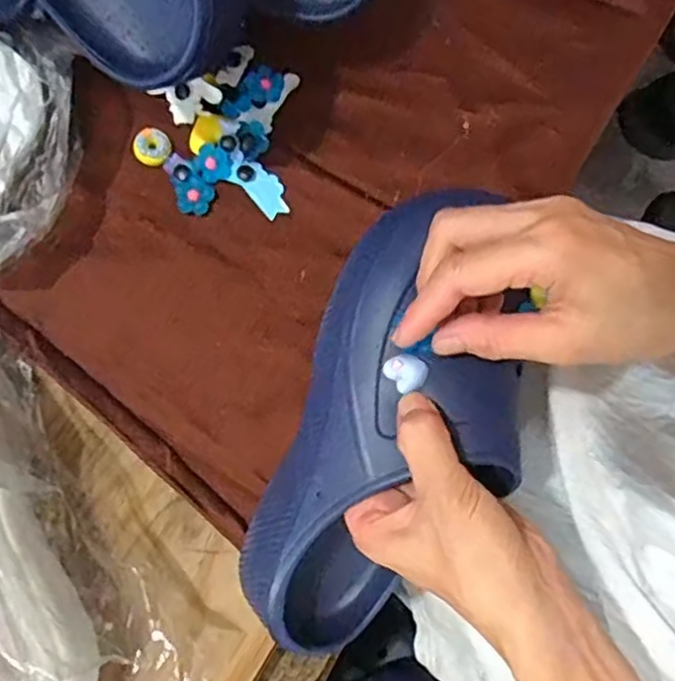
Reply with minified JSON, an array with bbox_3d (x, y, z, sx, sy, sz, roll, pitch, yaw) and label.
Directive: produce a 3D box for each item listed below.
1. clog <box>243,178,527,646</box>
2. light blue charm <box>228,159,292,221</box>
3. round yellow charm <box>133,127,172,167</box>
[{"bbox_3d":[0.030,0.048,0.345,0.106,0.072,0.241,18,101,3],"label":"clog"},{"bbox_3d":[-0.049,-0.099,0.431,0.044,0.006,0.022,43,87,7],"label":"light blue charm"},{"bbox_3d":[-0.121,-0.127,0.439,0.024,0.005,0.024,0,96,0],"label":"round yellow charm"}]

